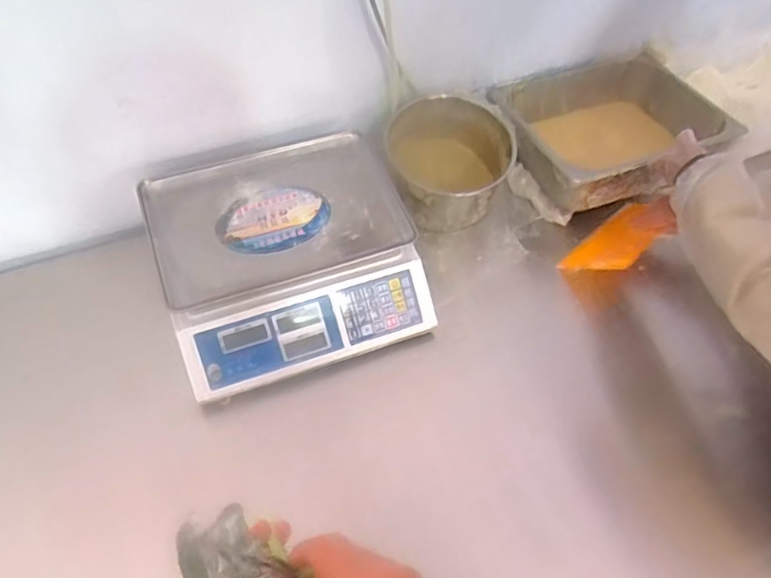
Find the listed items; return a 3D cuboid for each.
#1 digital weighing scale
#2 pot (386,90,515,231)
[{"bbox_3d":[-0.133,-0.048,0.834,0.334,0.104,0.306,-17,59,-13],"label":"digital weighing scale"},{"bbox_3d":[0.092,-0.197,0.931,0.182,0.099,0.182,1,56,-2],"label":"pot"}]

